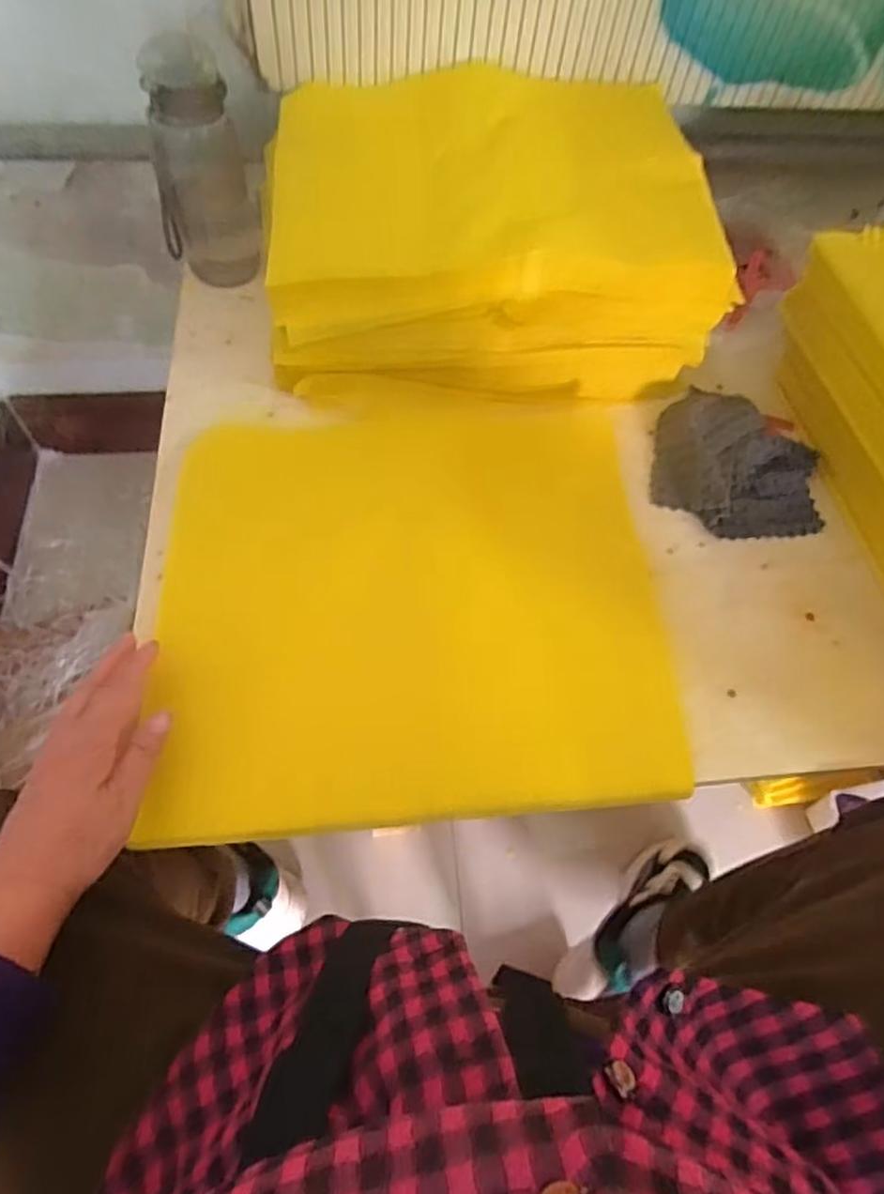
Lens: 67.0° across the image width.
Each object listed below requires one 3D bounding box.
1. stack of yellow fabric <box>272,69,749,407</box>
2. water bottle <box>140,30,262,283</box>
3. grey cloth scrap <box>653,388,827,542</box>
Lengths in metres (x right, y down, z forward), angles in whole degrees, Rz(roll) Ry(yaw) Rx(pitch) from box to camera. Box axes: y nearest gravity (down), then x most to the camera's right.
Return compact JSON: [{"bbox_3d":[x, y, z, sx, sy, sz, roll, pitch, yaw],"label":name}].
[{"bbox_3d":[0.035,-0.322,0.600,0.351,0.150,0.281,-5,61,-7],"label":"stack of yellow fabric"},{"bbox_3d":[-0.220,-0.393,0.614,0.074,0.181,0.073,9,60,1],"label":"water bottle"},{"bbox_3d":[0.252,-0.112,0.565,0.134,0.034,0.128,12,60,3],"label":"grey cloth scrap"}]

